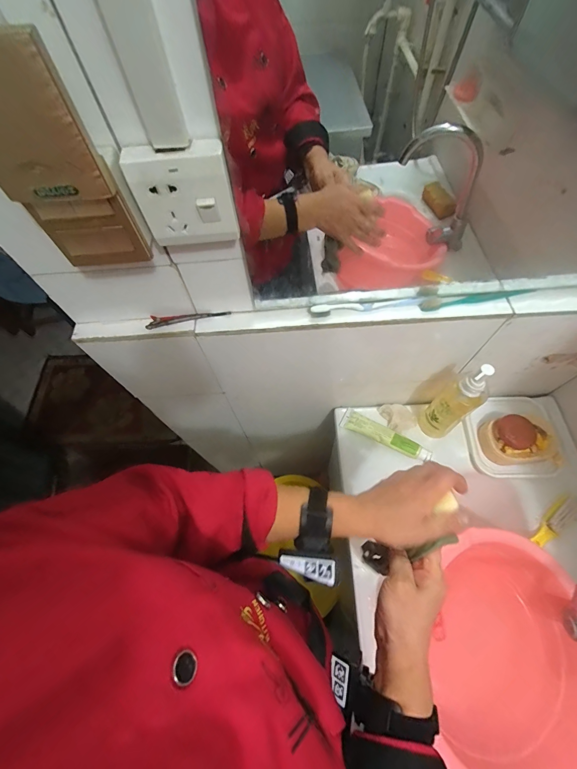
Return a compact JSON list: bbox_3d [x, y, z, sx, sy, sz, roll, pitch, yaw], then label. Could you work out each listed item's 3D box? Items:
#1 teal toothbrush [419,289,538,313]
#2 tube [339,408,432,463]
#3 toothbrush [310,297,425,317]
[{"bbox_3d":[0.269,-0.125,0.473,0.164,0.014,0.019,-11,63,-3],"label":"teal toothbrush"},{"bbox_3d":[0.196,0.109,0.680,0.183,0.031,0.045,32,69,17],"label":"tube"},{"bbox_3d":[0.112,-0.110,0.467,0.159,0.011,0.015,-5,63,0],"label":"toothbrush"}]

